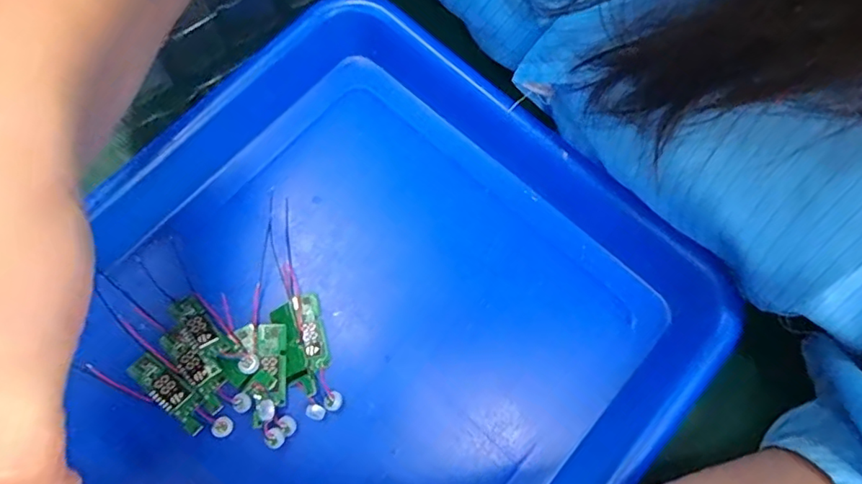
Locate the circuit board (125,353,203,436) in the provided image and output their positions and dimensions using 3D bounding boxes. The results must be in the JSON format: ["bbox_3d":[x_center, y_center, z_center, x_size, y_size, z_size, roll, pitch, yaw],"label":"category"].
[{"bbox_3d":[-0.111,0.064,0.224,0.041,0.004,0.013,37,78,9],"label":"circuit board"}]

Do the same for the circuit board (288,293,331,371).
[{"bbox_3d":[-0.053,0.039,0.232,0.011,0.005,0.034,-19,76,-5],"label":"circuit board"}]

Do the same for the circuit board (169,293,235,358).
[{"bbox_3d":[-0.102,0.035,0.229,0.012,0.009,0.038,-44,62,-11],"label":"circuit board"}]

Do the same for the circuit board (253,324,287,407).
[{"bbox_3d":[-0.069,0.052,0.226,0.014,0.007,0.034,-2,75,0],"label":"circuit board"}]

